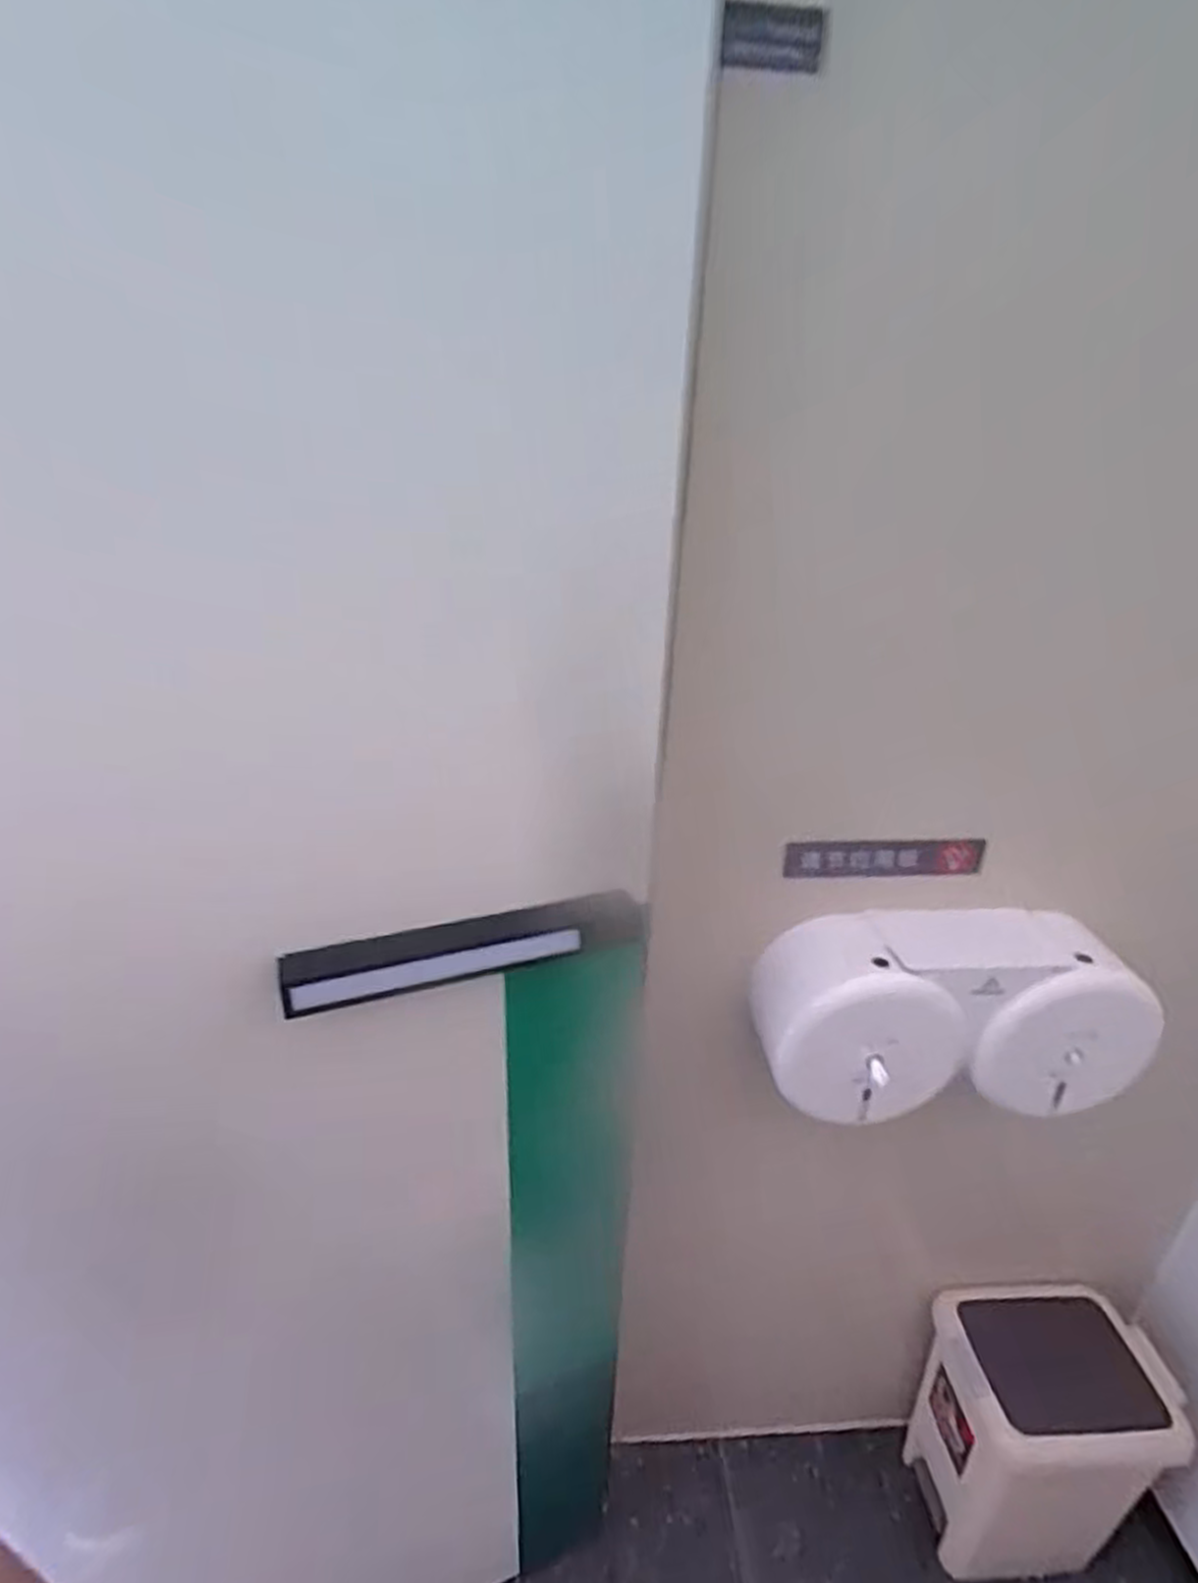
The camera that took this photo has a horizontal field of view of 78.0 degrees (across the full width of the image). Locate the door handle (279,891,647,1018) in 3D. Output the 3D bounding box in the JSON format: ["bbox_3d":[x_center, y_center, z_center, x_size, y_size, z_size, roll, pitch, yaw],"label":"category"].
[{"bbox_3d":[-0.087,0.107,0.518,0.247,0.031,0.038,-7,24,-20],"label":"door handle"}]

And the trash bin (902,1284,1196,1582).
[{"bbox_3d":[0.565,0.869,0.971,0.261,0.352,0.208,4,23,4],"label":"trash bin"}]

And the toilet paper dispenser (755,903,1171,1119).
[{"bbox_3d":[0.326,0.213,0.711,0.353,0.170,0.109,1,23,-3],"label":"toilet paper dispenser"}]

